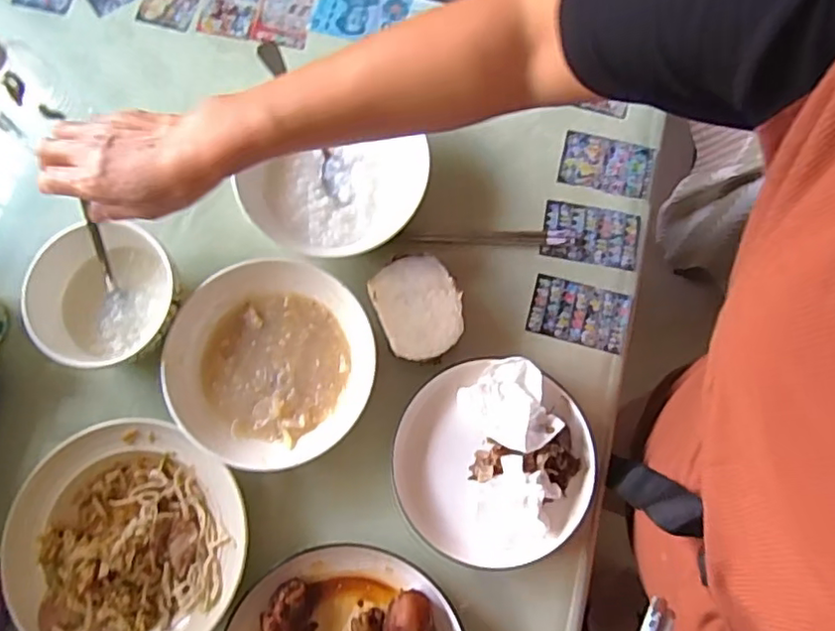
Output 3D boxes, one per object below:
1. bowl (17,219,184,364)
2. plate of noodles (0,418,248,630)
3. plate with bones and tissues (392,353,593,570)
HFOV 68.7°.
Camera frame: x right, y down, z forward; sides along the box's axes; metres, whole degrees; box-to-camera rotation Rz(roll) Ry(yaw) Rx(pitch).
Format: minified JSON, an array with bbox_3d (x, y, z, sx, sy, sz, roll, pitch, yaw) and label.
[{"bbox_3d":[-0.275,-0.010,0.565,0.129,0.084,0.127,0,77,1],"label":"bowl"},{"bbox_3d":[-0.244,0.193,0.511,0.187,0.036,0.192,0,77,1],"label":"plate of noodles"},{"bbox_3d":[0.066,0.124,0.529,0.169,0.038,0.167,0,77,1],"label":"plate with bones and tissues"}]

